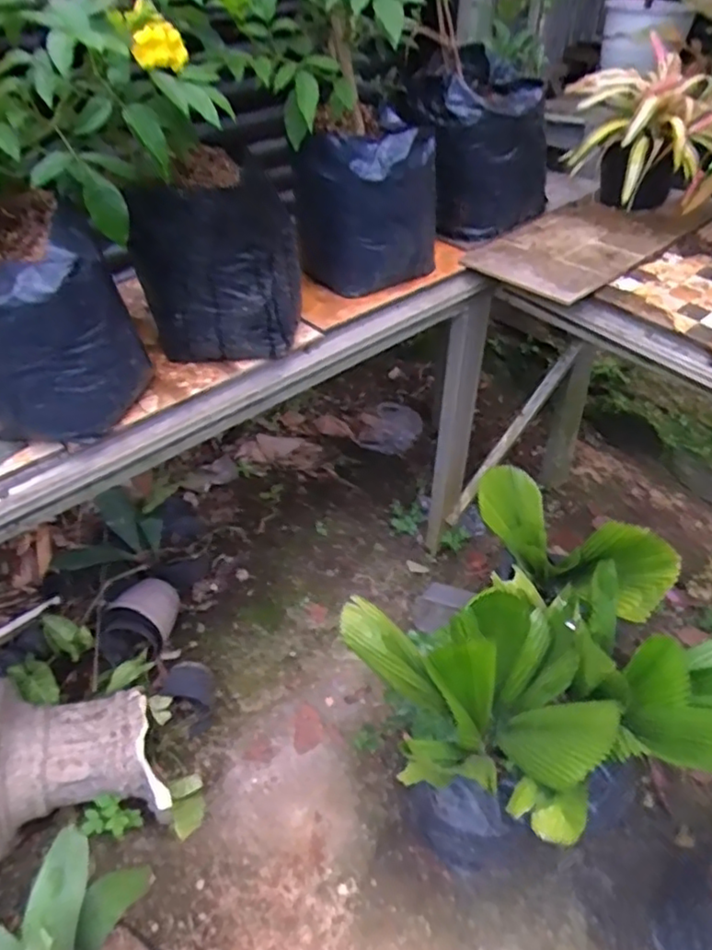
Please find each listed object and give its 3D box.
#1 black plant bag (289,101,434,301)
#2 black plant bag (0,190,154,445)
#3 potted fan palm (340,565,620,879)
[{"bbox_3d":[0.020,-0.423,0.999,0.169,0.217,0.170,24,46,23],"label":"black plant bag"},{"bbox_3d":[-0.391,-0.172,0.759,0.218,0.205,0.198,-30,51,-32],"label":"black plant bag"},{"bbox_3d":[0.167,0.454,1.068,0.316,0.509,0.410,-7,42,-11],"label":"potted fan palm"}]

